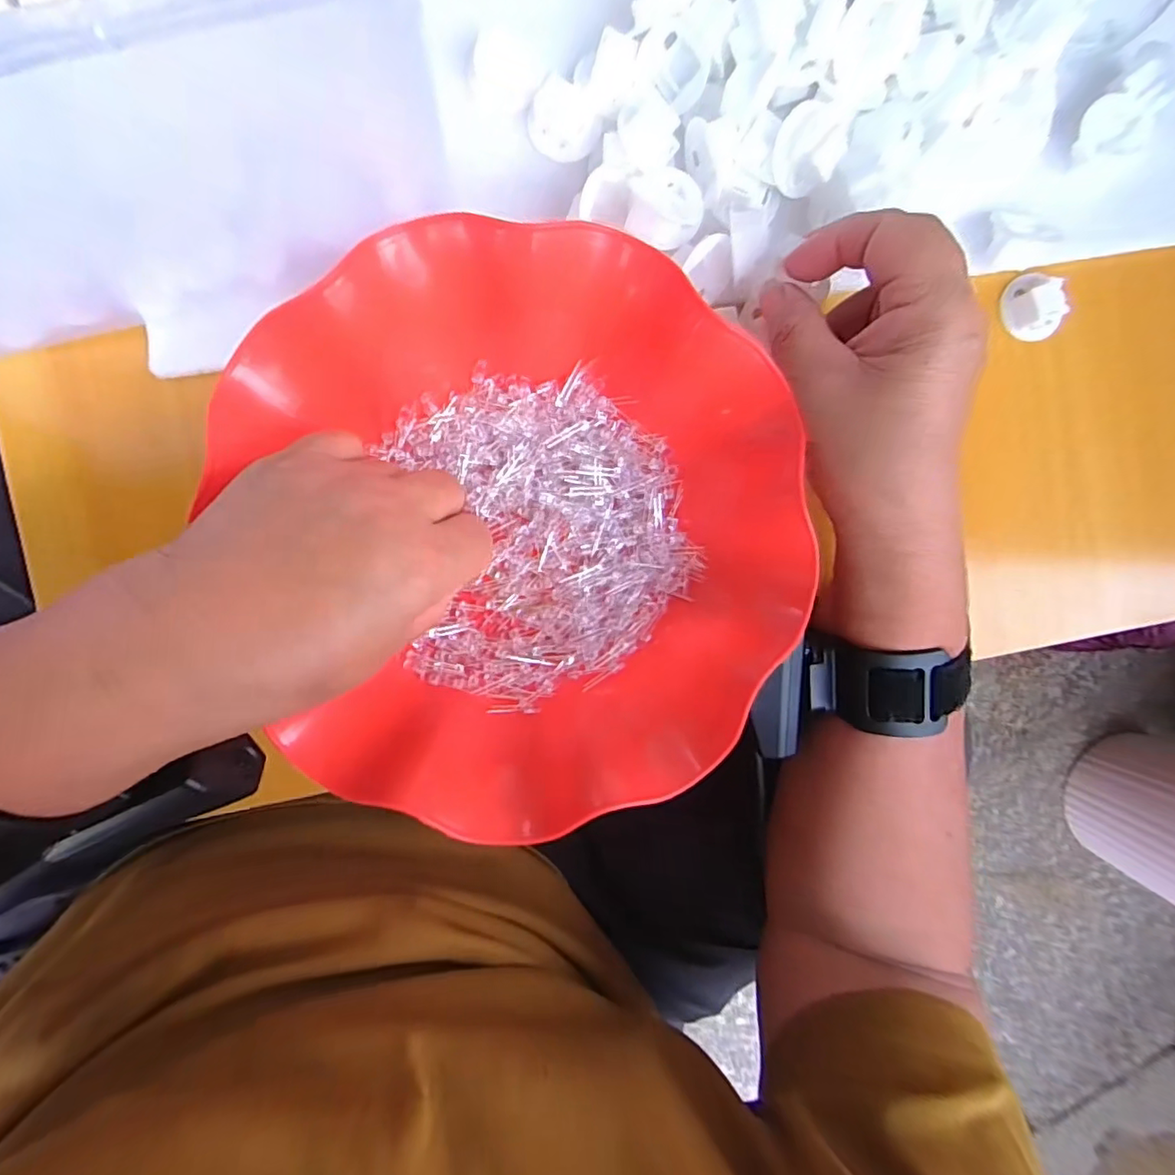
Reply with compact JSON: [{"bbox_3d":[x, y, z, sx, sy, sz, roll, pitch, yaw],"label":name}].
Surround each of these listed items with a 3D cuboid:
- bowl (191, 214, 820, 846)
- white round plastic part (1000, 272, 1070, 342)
[{"bbox_3d":[-0.022,-0.026,0.235,0.204,0.063,0.225,-16,94,-3],"label":"bowl"},{"bbox_3d":[0.224,-0.141,0.278,0.025,0.012,0.033,-30,94,-2],"label":"white round plastic part"}]

